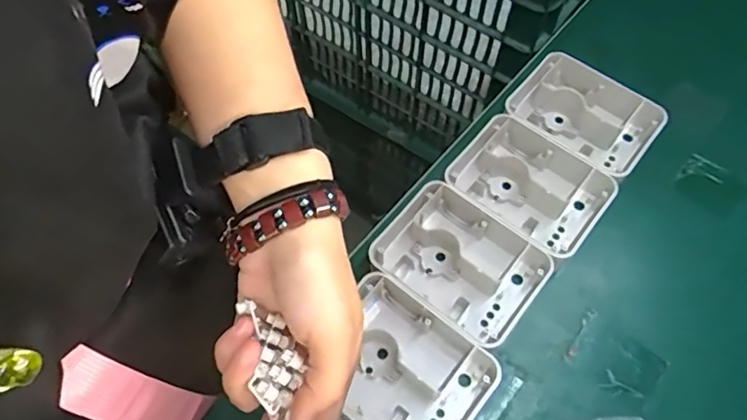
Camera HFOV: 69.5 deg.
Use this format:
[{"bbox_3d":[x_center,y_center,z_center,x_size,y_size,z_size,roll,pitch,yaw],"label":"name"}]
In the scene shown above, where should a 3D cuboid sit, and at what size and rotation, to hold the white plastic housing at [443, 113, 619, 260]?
[{"bbox_3d":[0.134,-0.018,0.487,0.135,0.044,0.097,37,68,17],"label":"white plastic housing"}]

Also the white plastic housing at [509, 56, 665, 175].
[{"bbox_3d":[0.197,-0.086,0.518,0.131,0.042,0.097,38,68,17],"label":"white plastic housing"}]

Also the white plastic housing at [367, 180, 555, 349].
[{"bbox_3d":[0.067,0.043,0.453,0.137,0.036,0.103,37,68,17],"label":"white plastic housing"}]

